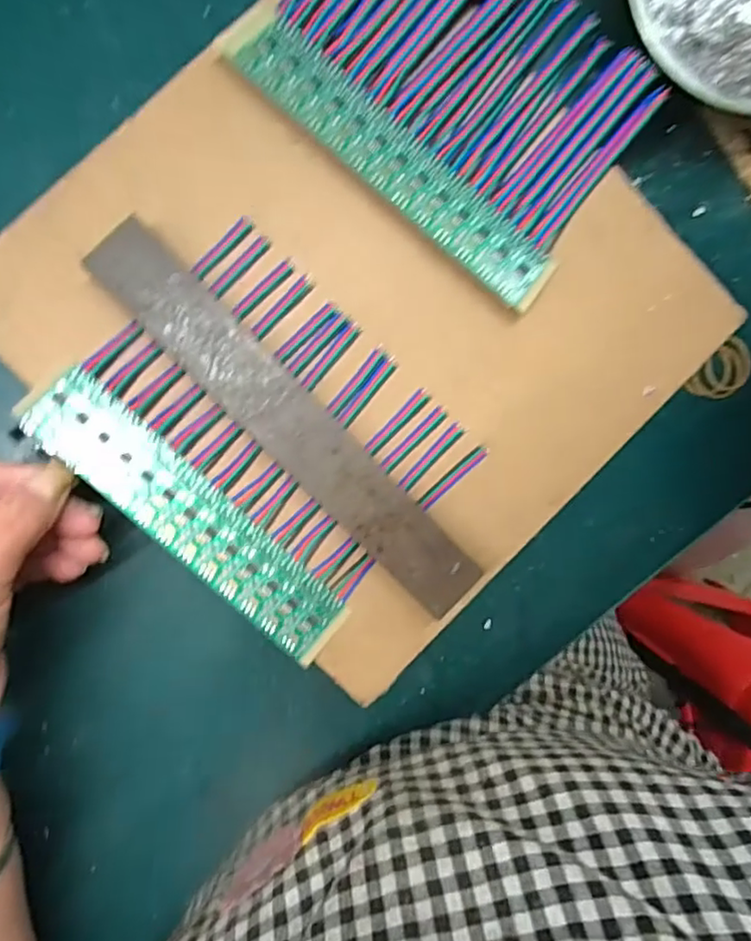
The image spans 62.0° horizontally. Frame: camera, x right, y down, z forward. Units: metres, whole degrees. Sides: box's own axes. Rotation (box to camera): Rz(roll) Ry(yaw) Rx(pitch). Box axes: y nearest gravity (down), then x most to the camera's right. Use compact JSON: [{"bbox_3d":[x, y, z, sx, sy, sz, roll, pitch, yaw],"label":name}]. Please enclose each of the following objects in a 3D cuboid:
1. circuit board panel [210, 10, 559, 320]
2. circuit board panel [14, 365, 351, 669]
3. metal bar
[{"bbox_3d":[0.009,-0.134,0.274,0.166,0.012,0.032,39,88,-8],"label":"circuit board panel"},{"bbox_3d":[-0.079,0.020,0.272,0.160,0.006,0.035,42,87,-7],"label":"circuit board panel"},{"bbox_3d":[-0.034,-0.019,0.265,0.030,0.007,0.206,-45,96,-4],"label":"metal bar"}]

